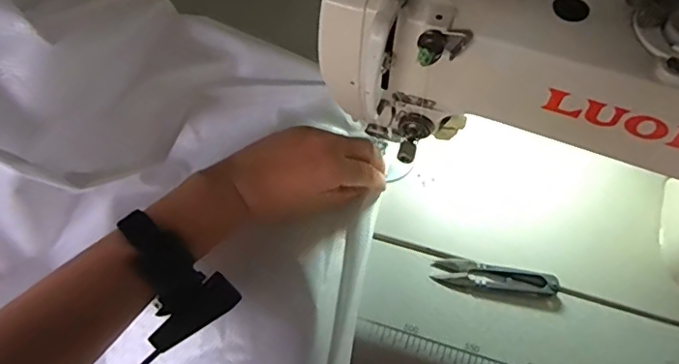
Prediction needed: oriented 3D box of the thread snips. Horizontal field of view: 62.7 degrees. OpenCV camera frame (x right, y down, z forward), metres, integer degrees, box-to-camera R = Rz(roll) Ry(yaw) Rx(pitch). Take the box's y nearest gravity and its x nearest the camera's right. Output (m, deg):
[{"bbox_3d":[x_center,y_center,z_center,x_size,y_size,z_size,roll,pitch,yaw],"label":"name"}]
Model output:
[{"bbox_3d":[0.133,0.082,0.477,0.103,0.010,0.023,8,62,6],"label":"thread snips"}]

